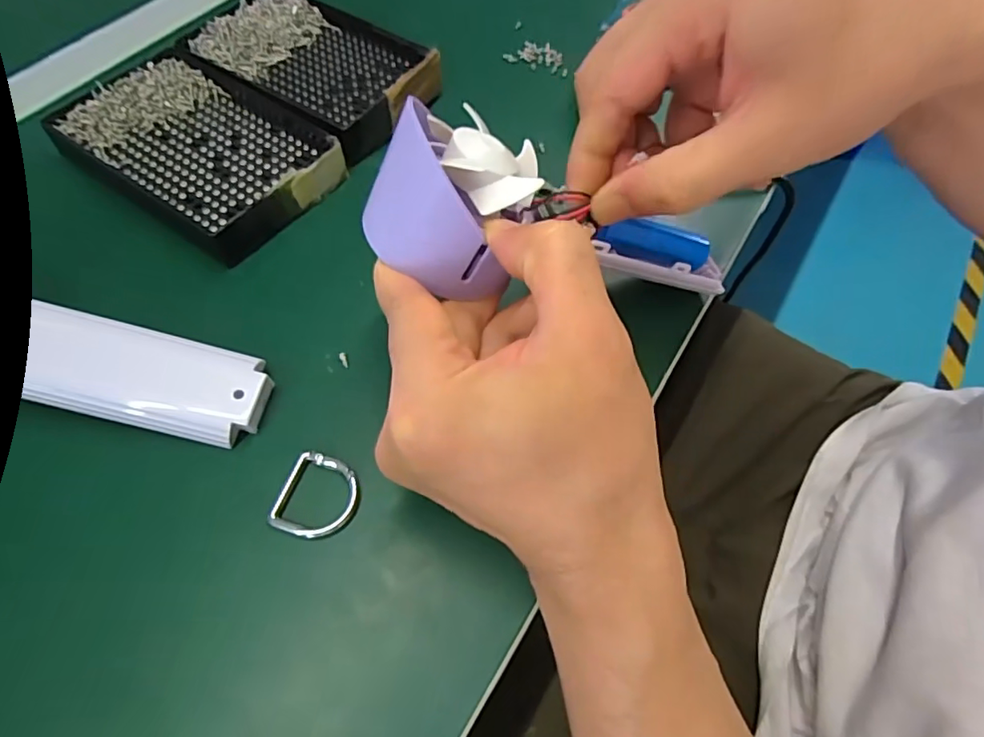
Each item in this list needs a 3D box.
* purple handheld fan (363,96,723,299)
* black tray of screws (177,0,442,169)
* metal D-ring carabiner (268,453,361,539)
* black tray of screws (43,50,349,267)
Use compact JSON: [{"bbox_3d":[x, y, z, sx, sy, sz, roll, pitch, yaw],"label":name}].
[{"bbox_3d":[0.031,-0.056,0.240,0.164,0.047,0.049,5,56,-35],"label":"purple handheld fan"},{"bbox_3d":[-0.108,-0.186,0.351,0.141,0.030,0.092,33,65,14],"label":"black tray of screws"},{"bbox_3d":[-0.071,0.052,0.230,0.030,0.004,0.034,14,61,5],"label":"metal D-ring carabiner"},{"bbox_3d":[-0.162,-0.120,0.311,0.138,0.021,0.090,32,64,14],"label":"black tray of screws"}]

